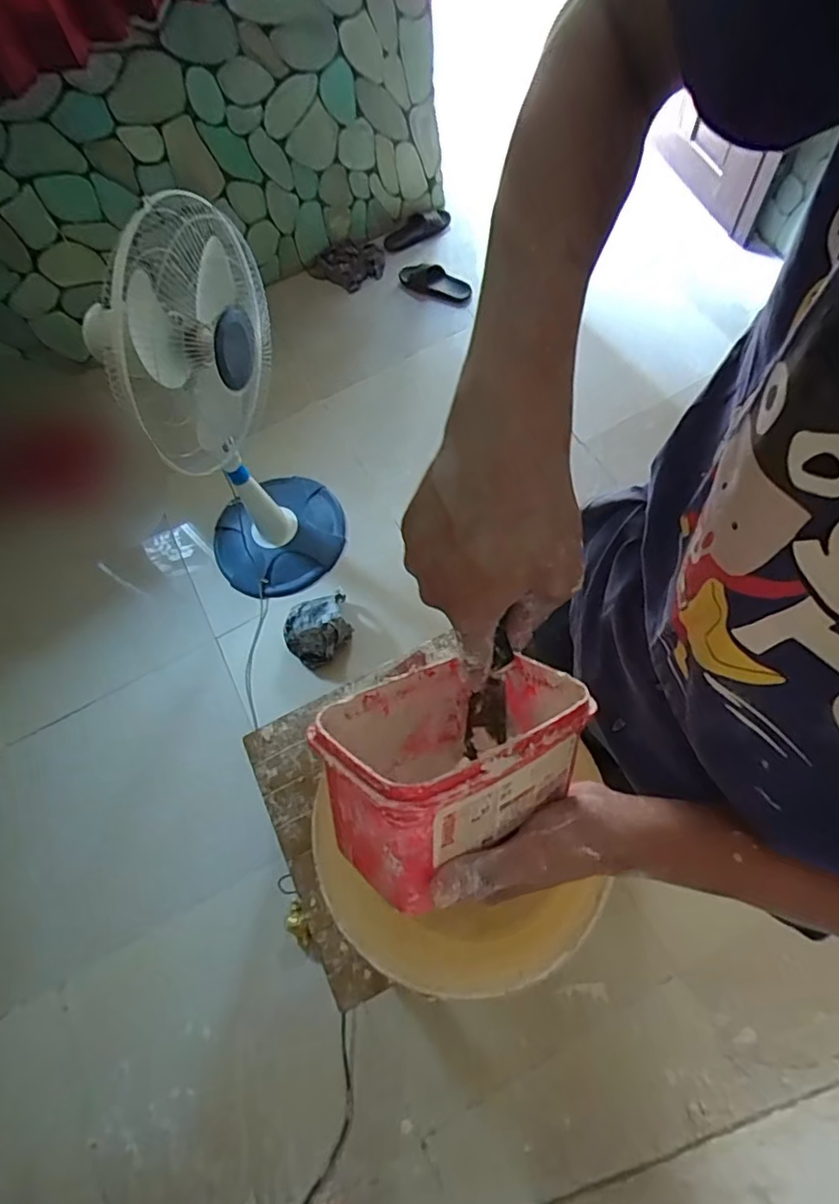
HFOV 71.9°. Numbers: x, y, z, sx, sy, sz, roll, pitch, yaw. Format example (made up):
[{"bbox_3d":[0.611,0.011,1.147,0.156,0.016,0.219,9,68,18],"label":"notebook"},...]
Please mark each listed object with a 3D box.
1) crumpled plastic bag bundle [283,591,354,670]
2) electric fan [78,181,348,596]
[{"bbox_3d":[-0.264,0.072,1.515,0.173,0.141,0.170,-13,66,1],"label":"crumpled plastic bag bundle"},{"bbox_3d":[-0.428,-0.355,1.257,0.401,0.958,0.343,-23,67,-3],"label":"electric fan"}]

